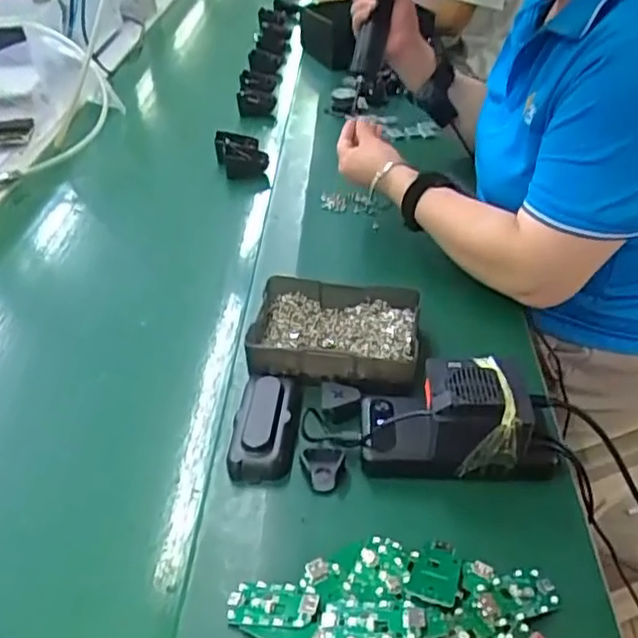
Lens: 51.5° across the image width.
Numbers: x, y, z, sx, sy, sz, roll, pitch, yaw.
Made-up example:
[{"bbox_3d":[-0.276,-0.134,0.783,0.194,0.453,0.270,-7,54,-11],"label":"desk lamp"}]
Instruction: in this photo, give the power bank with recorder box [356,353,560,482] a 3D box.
[{"bbox_3d":[0.111,0.076,0.540,0.154,0.075,0.076,-1,38,7],"label":"power bank with recorder box"}]

